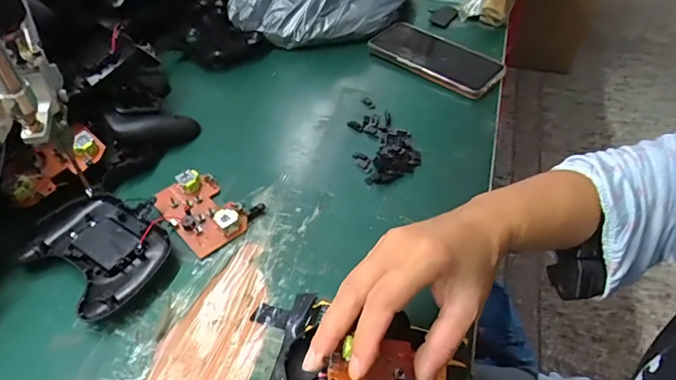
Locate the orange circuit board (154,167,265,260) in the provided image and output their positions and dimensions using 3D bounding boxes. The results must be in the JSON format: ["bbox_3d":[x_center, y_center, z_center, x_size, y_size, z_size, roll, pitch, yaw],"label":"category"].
[{"bbox_3d":[-0.120,0.014,0.442,0.086,0.016,0.067,36,56,28],"label":"orange circuit board"}]

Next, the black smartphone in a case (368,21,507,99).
[{"bbox_3d":[0.118,-0.164,0.592,0.159,0.016,0.079,34,58,26],"label":"black smartphone in a case"}]

